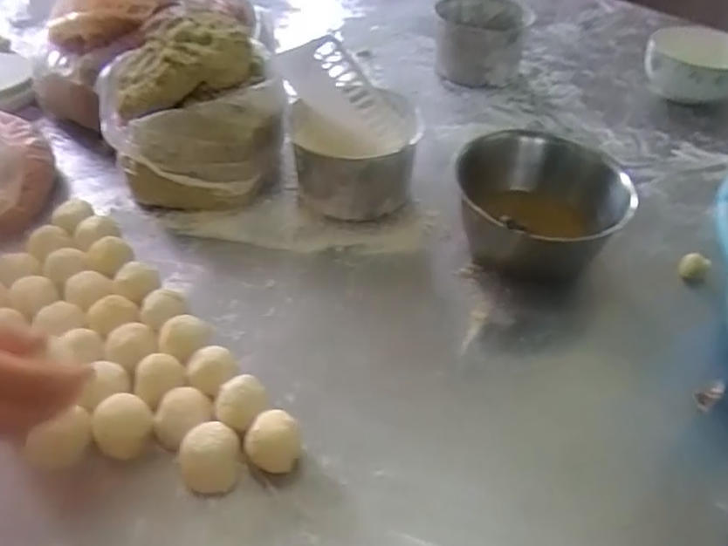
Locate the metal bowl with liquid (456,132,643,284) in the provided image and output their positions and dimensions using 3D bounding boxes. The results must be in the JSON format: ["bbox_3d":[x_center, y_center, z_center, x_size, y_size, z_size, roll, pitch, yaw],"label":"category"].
[{"bbox_3d":[0.173,-0.070,0.622,0.145,0.106,0.153,1,43,-1],"label":"metal bowl with liquid"}]

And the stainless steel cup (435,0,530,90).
[{"bbox_3d":[0.175,-0.357,0.933,0.132,0.096,0.142,1,43,-1],"label":"stainless steel cup"}]

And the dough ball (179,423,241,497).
[{"bbox_3d":[-0.113,0.137,0.449,0.042,0.032,0.040,1,43,-1],"label":"dough ball"}]

